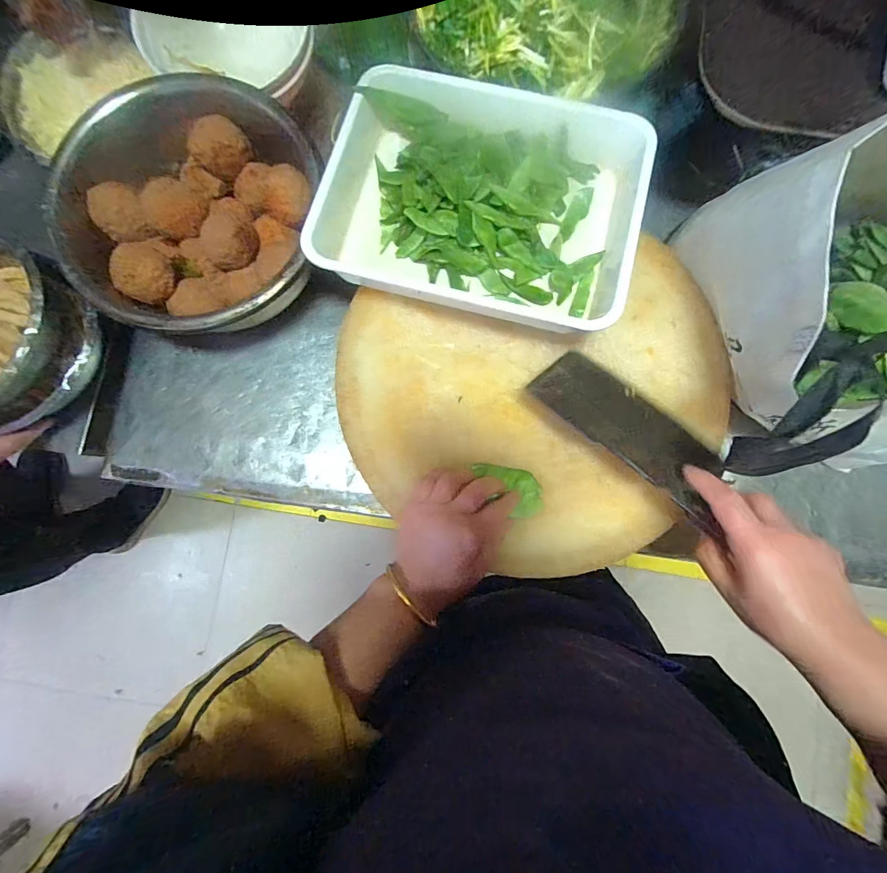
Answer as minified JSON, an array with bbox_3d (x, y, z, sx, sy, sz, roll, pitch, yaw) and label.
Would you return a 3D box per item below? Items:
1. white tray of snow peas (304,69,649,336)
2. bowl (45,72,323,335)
[{"bbox_3d":[0.041,-0.252,0.430,0.313,0.059,0.244,15,84,1],"label":"white tray of snow peas"},{"bbox_3d":[-0.264,-0.231,0.458,0.253,0.099,0.253,0,84,-1],"label":"bowl"}]

